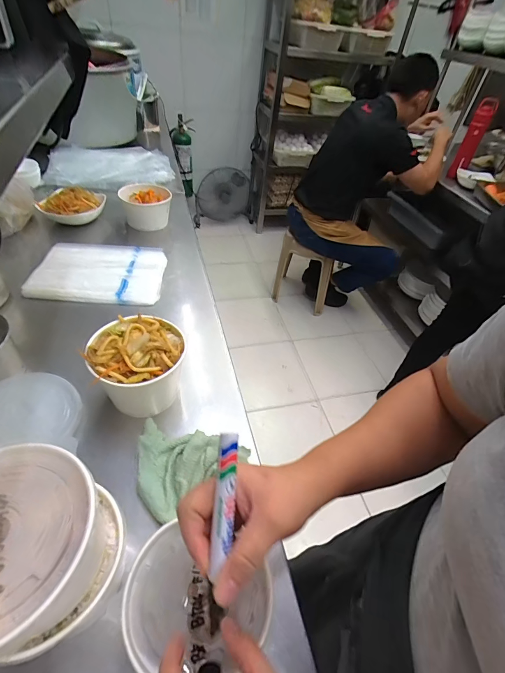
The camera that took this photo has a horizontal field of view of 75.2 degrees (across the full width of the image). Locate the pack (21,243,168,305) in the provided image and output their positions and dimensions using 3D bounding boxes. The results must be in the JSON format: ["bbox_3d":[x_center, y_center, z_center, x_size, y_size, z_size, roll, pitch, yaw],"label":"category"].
[{"bbox_3d":[-0.338,-0.147,0.742,0.260,0.018,0.199,3,45,-5],"label":"pack"}]

